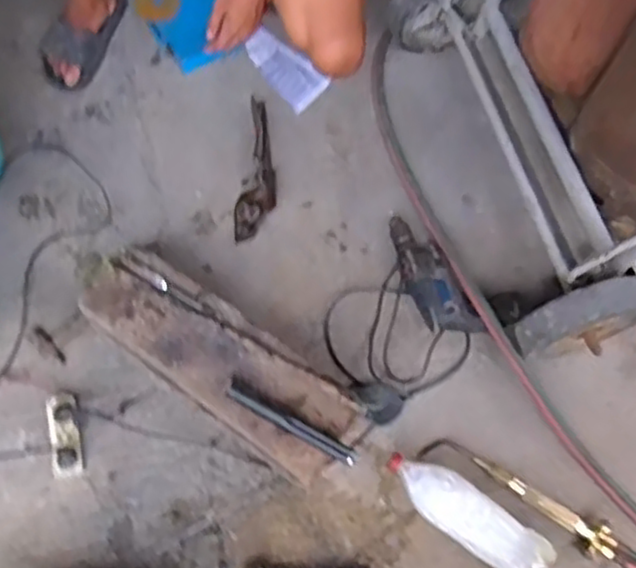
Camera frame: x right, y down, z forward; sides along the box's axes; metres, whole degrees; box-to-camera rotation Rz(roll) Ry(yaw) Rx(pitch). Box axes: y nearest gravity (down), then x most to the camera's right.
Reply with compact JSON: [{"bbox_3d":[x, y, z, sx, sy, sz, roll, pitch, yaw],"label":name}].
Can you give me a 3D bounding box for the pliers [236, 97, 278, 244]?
[{"bbox_3d":[-0.113,-0.233,1.430,0.074,0.034,0.309,6,69,3],"label":"pliers"}]

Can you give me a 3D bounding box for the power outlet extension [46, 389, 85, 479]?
[{"bbox_3d":[-0.441,0.261,1.261,0.060,0.049,0.149,-12,70,-4],"label":"power outlet extension"}]

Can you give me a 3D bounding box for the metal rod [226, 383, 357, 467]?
[{"bbox_3d":[-0.040,0.217,1.111,0.224,0.012,0.024,29,71,10],"label":"metal rod"}]

